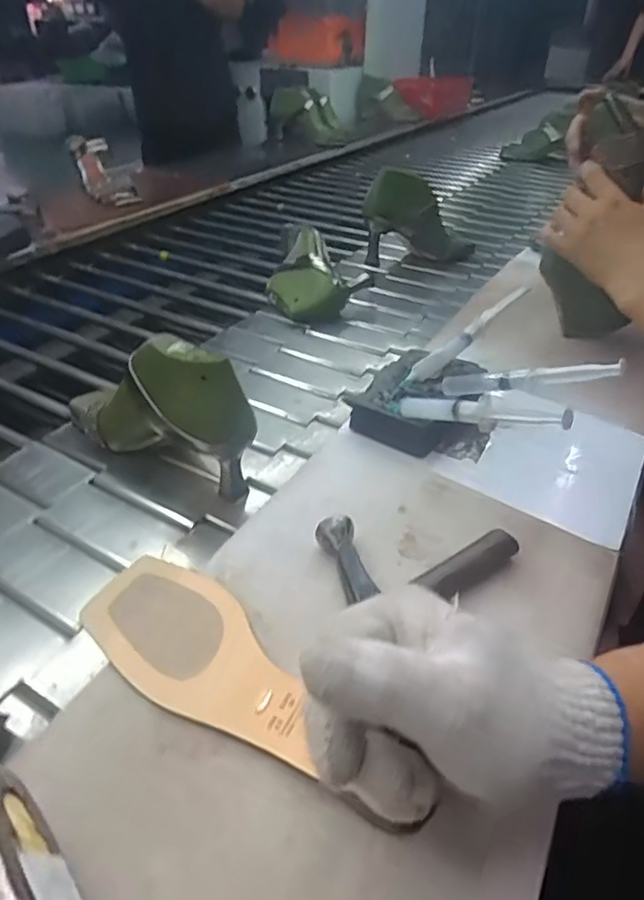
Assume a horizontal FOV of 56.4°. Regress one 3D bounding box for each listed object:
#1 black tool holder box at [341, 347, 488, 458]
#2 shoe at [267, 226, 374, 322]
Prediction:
[{"bbox_3d":[0.099,-0.048,0.565,0.102,0.040,0.133,25,43,28],"label":"black tool holder box"},{"bbox_3d":[-0.005,-0.272,0.927,0.152,0.076,0.206,1,37,-1],"label":"shoe"}]

